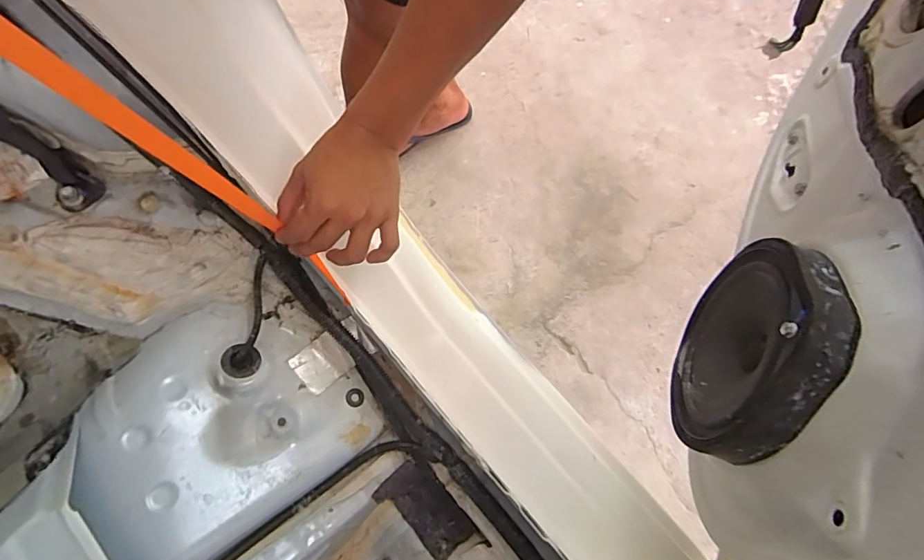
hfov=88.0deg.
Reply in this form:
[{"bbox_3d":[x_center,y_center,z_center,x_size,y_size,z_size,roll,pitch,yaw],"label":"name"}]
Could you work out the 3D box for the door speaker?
[{"bbox_3d":[0.211,0.051,0.354,0.036,0.165,0.156,22,75,6],"label":"door speaker"}]

